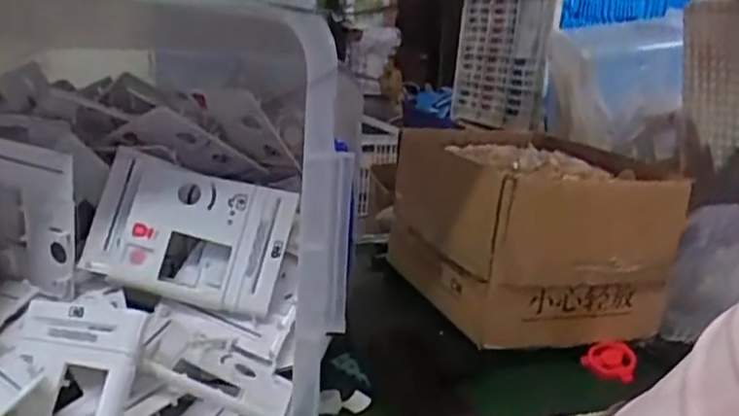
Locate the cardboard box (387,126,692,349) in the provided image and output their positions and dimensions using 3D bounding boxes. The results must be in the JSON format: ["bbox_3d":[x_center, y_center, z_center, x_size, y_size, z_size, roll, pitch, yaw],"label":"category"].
[{"bbox_3d":[0.173,0.015,0.878,0.240,0.170,0.314,-2,17,-18],"label":"cardboard box"}]

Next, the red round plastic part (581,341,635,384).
[{"bbox_3d":[0.253,0.163,0.761,0.051,0.032,0.047,11,16,18],"label":"red round plastic part"}]

